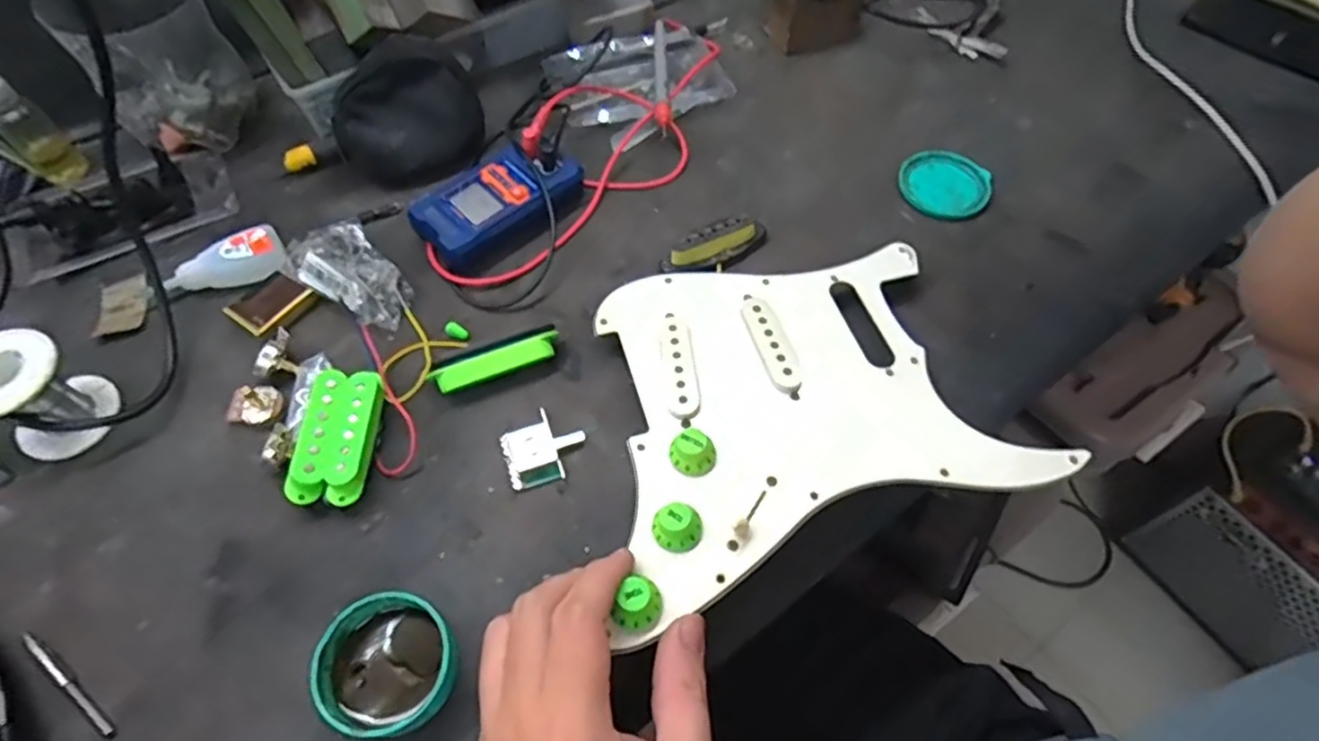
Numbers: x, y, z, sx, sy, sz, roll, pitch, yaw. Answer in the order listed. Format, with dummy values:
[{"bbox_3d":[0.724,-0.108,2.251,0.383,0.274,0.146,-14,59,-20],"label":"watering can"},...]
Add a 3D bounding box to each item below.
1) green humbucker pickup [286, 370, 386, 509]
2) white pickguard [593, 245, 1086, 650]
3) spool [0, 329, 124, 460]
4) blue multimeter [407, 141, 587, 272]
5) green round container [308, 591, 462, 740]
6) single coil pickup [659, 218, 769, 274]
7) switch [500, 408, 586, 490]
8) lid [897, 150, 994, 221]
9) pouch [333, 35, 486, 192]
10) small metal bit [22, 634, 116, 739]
[{"bbox_3d":[-0.179,0.037,0.391,0.040,0.024,0.078,1,60,-2],"label":"green humbucker pickup"},{"bbox_3d":[0.070,0.011,0.392,0.237,0.027,0.195,-15,62,-10],"label":"white pickguard"},{"bbox_3d":[-0.347,0.013,0.385,0.052,0.052,0.054,16,61,6],"label":"spool"},{"bbox_3d":[-0.108,-0.114,0.479,0.113,0.026,0.065,-40,69,-22],"label":"blue multimeter"},{"bbox_3d":[-0.128,0.141,0.331,0.062,0.026,0.060,1,60,-2],"label":"green round container"},{"bbox_3d":[0.040,-0.085,0.470,0.077,0.019,0.024,-28,65,-17],"label":"single coil pickup"},{"bbox_3d":[-0.066,0.044,0.396,0.045,0.013,0.039,-19,63,-13],"label":"switch"},{"bbox_3d":[0.211,-0.139,0.513,0.065,0.006,0.063,1,60,-2],"label":"lid"},{"bbox_3d":[-0.175,-0.180,0.491,0.064,0.068,0.094,37,65,17],"label":"pouch"},{"bbox_3d":[-0.286,0.152,0.335,0.076,0.006,0.007,34,65,16],"label":"small metal bit"}]

